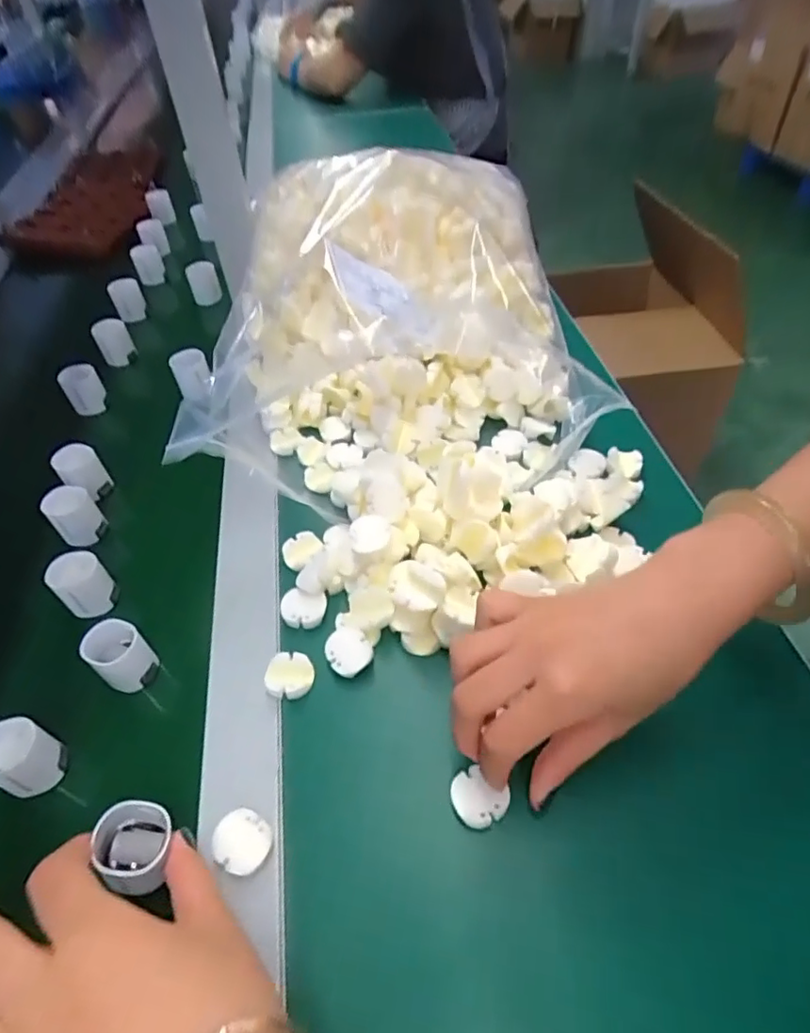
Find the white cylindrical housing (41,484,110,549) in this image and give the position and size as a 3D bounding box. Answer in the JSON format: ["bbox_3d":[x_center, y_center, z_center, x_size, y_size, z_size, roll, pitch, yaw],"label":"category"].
[{"bbox_3d":[-0.240,-0.002,0.422,0.032,0.037,0.032,-2,46,2],"label":"white cylindrical housing"}]

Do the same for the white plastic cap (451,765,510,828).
[{"bbox_3d":[0.036,0.136,0.283,0.025,0.006,0.025,-2,46,2],"label":"white plastic cap"}]

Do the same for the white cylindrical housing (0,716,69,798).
[{"bbox_3d":[-0.200,0.126,0.303,0.027,0.036,0.032,22,51,23],"label":"white cylindrical housing"}]

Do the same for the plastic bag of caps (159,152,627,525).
[{"bbox_3d":[-0.008,-0.180,0.483,0.301,0.129,0.374,-1,46,3],"label":"plastic bag of caps"}]

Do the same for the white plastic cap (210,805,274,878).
[{"bbox_3d":[-0.077,0.154,0.276,0.027,0.008,0.025,-2,46,2],"label":"white plastic cap"}]

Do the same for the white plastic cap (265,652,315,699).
[{"bbox_3d":[-0.066,0.090,0.330,0.027,0.005,0.026,-2,46,2],"label":"white plastic cap"}]

